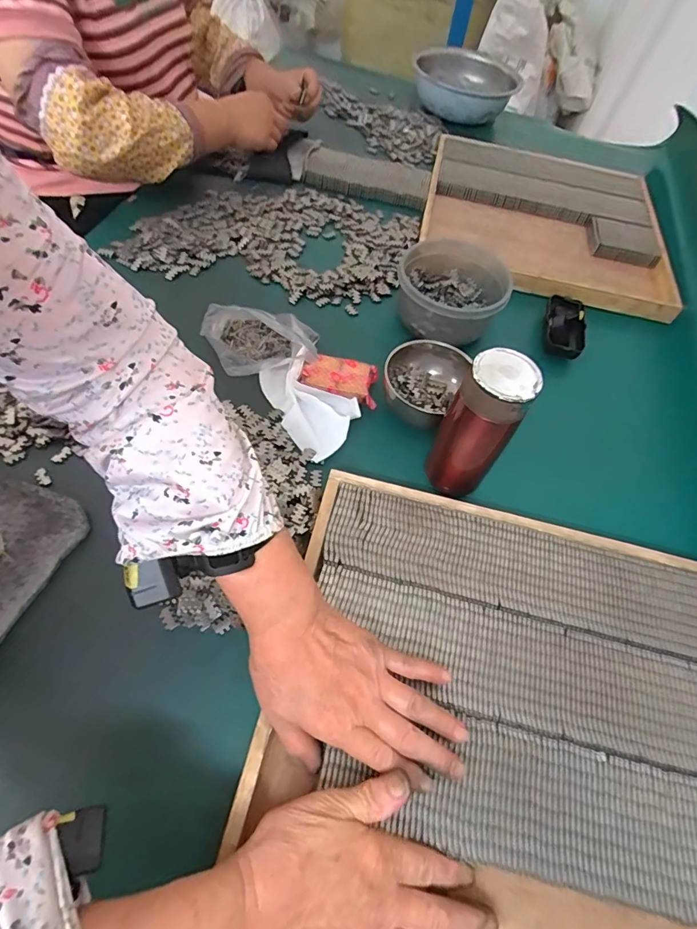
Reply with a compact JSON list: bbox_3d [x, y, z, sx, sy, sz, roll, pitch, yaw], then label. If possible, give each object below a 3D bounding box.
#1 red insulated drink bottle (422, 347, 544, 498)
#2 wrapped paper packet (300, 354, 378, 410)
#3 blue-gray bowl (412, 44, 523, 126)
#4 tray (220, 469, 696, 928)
[{"bbox_3d":[0.123,-0.038,0.424,0.064,0.134,0.060,33,60,14],"label":"red insulated drink bottle"},{"bbox_3d":[-0.011,-0.103,0.541,0.090,0.020,0.050,13,58,-1],"label":"wrapped paper packet"},{"bbox_3d":[0.259,-0.852,1.024,0.226,0.087,0.222,4,59,-6],"label":"blue-gray bowl"},{"bbox_3d":[0.131,0.224,0.352,0.391,0.037,0.398,13,57,4],"label":"tray"}]

